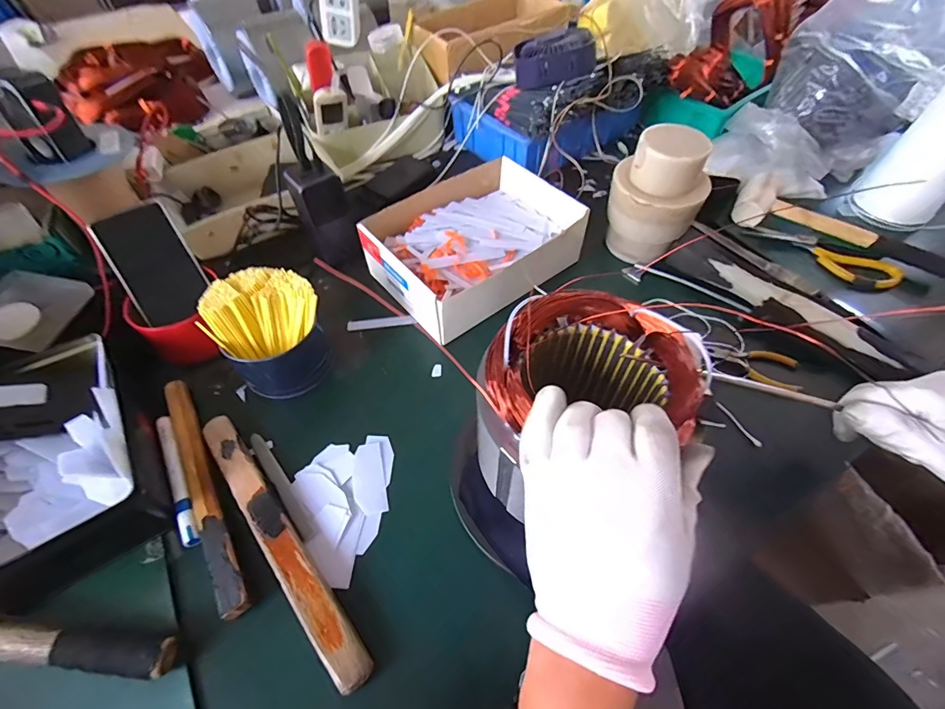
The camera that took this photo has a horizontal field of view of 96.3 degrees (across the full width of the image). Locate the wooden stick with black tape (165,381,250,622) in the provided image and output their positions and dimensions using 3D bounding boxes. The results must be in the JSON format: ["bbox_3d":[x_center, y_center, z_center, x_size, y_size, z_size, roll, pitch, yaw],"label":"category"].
[{"bbox_3d":[-0.255,0.119,0.397,0.023,0.019,0.255,-28,60,-18],"label":"wooden stick with black tape"}]

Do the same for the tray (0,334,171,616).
[{"bbox_3d":[-0.385,0.086,0.377,0.152,0.062,0.220,-30,60,-19],"label":"tray"}]

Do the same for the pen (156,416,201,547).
[{"bbox_3d":[-0.282,0.115,0.403,0.015,0.013,0.148,-29,60,-18],"label":"pen"}]

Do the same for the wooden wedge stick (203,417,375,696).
[{"bbox_3d":[-0.172,0.152,0.365,0.028,0.016,0.274,-36,64,-22],"label":"wooden wedge stick"}]

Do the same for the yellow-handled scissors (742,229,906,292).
[{"bbox_3d":[0.465,-0.131,0.566,0.188,0.011,0.053,25,59,16],"label":"yellow-handled scissors"}]

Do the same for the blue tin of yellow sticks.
[{"bbox_3d":[-0.210,-0.027,0.443,0.120,0.079,0.103,39,64,24],"label":"blue tin of yellow sticks"}]

